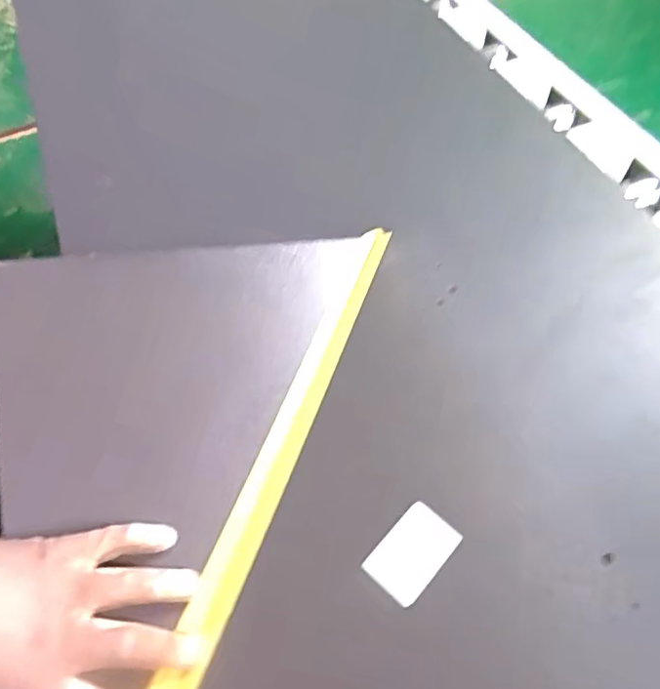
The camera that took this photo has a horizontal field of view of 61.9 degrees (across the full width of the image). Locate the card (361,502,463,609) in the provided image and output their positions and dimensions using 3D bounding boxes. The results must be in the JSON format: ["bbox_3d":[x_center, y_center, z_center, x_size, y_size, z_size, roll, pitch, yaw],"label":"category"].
[{"bbox_3d":[0.058,0.147,0.390,0.042,0.008,0.063,37,67,23],"label":"card"}]

